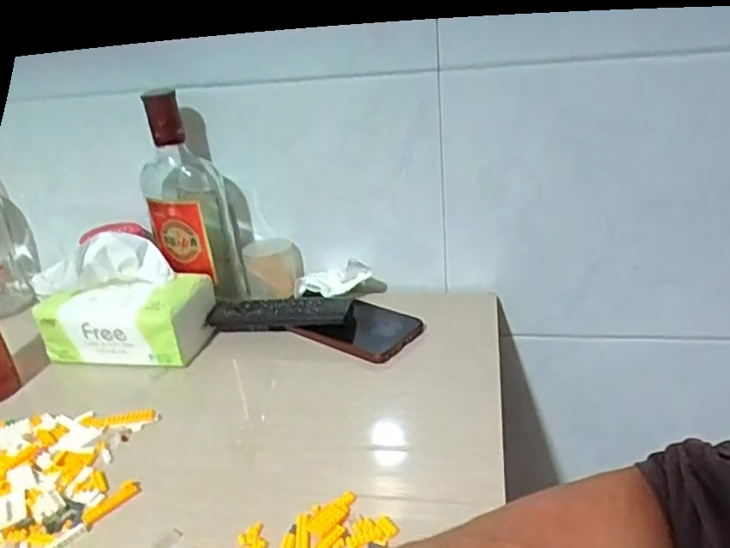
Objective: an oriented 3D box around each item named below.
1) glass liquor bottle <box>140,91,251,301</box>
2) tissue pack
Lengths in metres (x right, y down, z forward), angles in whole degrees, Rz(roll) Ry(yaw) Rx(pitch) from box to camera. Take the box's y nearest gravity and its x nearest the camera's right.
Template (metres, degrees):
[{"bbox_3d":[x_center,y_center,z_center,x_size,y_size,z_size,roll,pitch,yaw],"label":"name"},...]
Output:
[{"bbox_3d":[-0.189,-0.072,0.661,0.083,0.231,0.070,-13,27,-12],"label":"glass liquor bottle"},{"bbox_3d":[-0.247,0.025,0.627,0.160,0.108,0.075,0,28,13],"label":"tissue pack"}]

